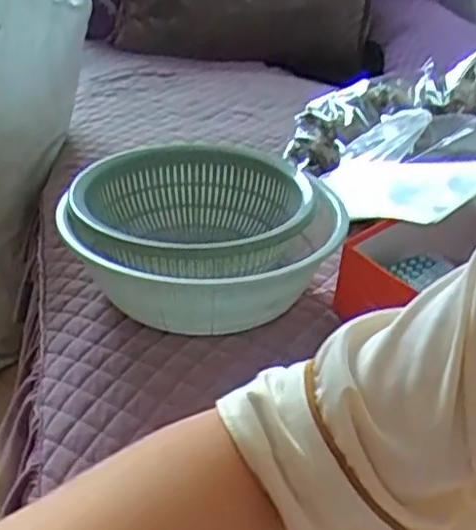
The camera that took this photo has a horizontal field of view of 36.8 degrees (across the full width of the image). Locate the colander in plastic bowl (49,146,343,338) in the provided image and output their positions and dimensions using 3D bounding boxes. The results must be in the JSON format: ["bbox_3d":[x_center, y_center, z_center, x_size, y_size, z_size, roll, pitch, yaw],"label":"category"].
[{"bbox_3d":[-0.053,-0.036,0.855,0.290,0.138,0.307,-7,33,-21],"label":"colander in plastic bowl"}]

